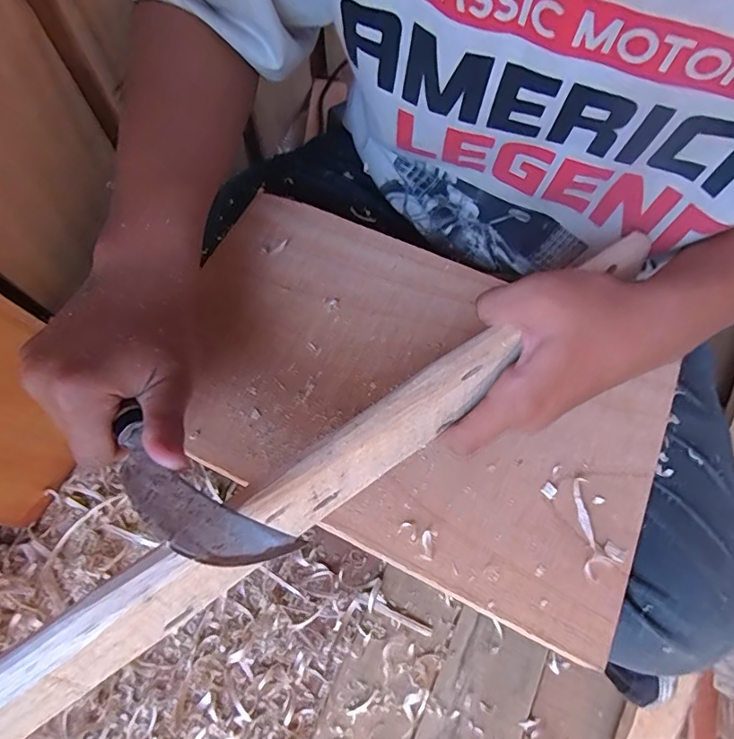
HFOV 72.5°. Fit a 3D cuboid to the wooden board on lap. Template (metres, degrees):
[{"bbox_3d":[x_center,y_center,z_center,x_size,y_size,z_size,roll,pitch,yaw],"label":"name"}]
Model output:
[{"bbox_3d":[0.022,0.007,0.322,0.315,0.012,0.200,24,69,10],"label":"wooden board on lap"}]

